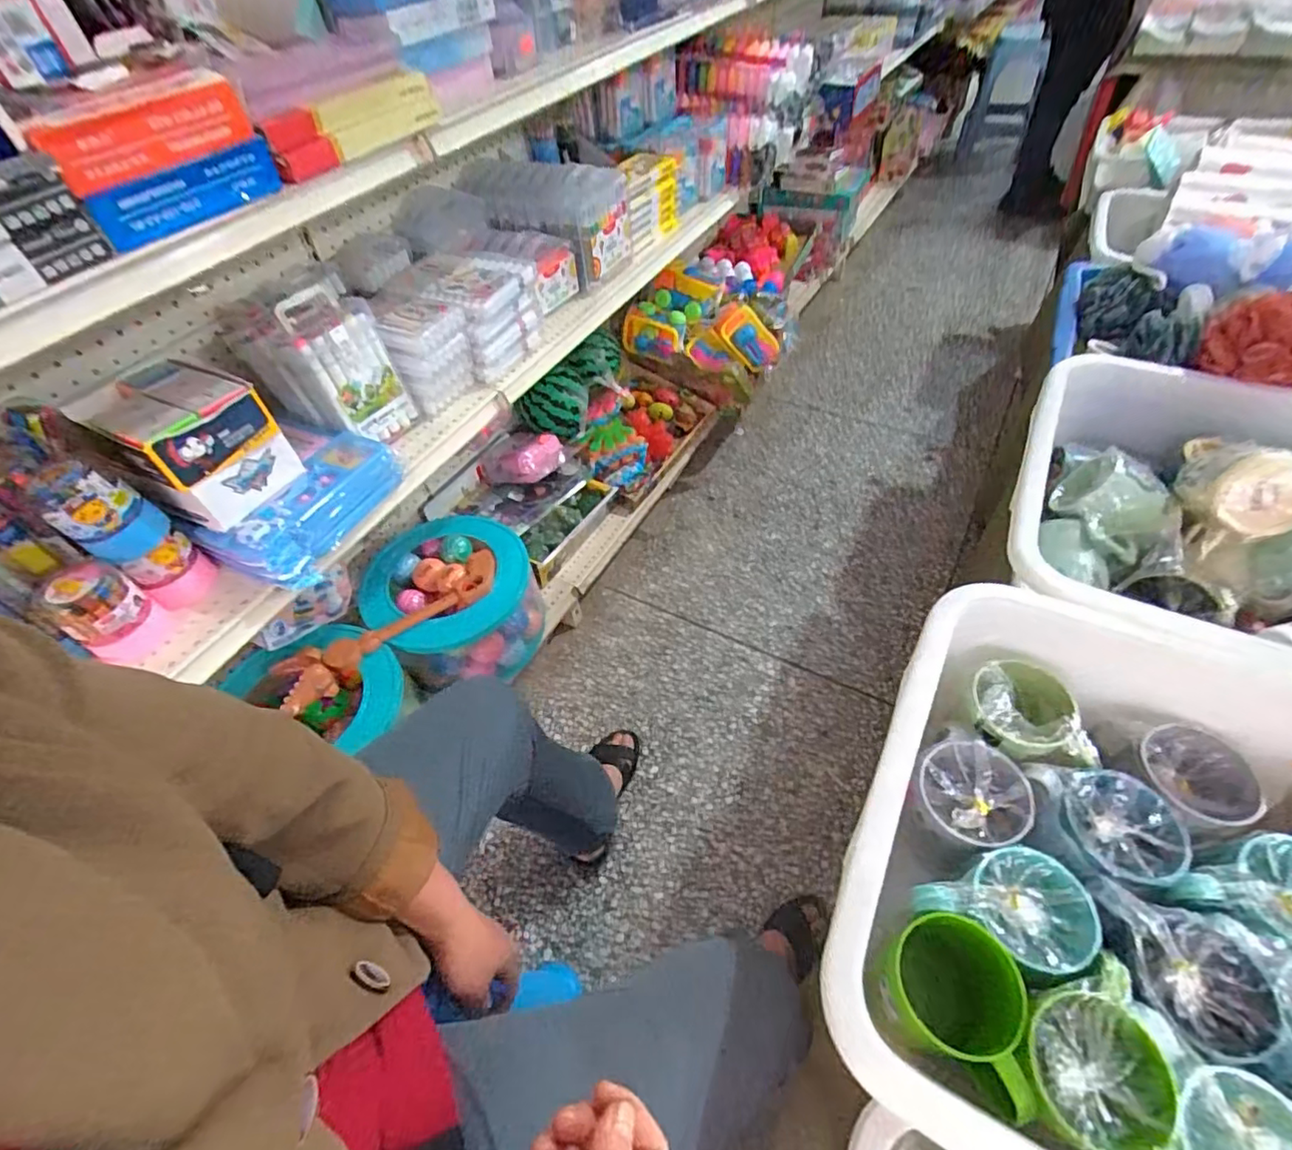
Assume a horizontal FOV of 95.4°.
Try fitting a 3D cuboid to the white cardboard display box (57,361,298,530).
[{"bbox_3d":[-0.511,-0.148,0.653,0.186,0.115,0.130,22,56,22],"label":"white cardboard display box"}]

